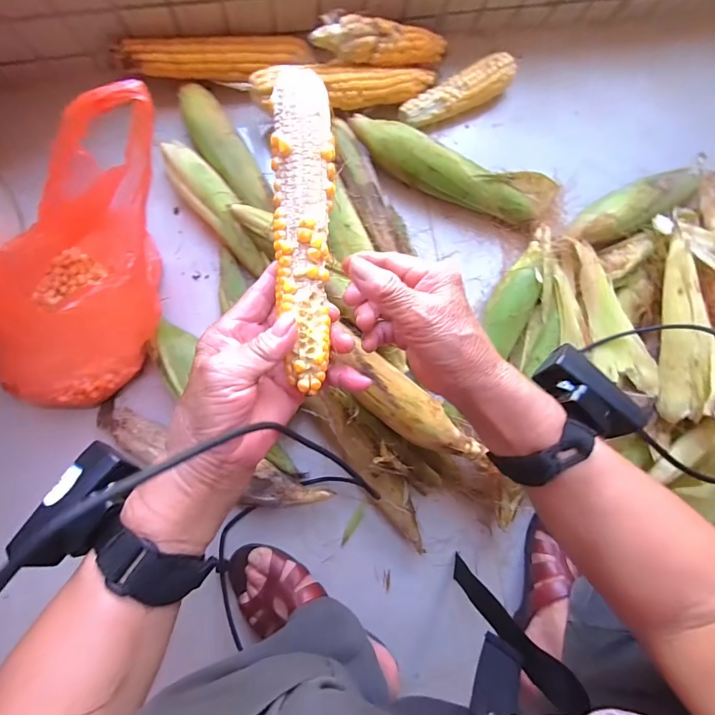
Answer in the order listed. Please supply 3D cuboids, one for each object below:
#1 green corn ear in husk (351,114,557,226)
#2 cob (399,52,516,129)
[{"bbox_3d":[0.119,-0.222,0.473,0.260,0.062,0.063,14,87,-6],"label":"green corn ear in husk"},{"bbox_3d":[0.122,-0.320,0.483,0.148,0.042,0.041,-31,93,-6],"label":"cob"}]

